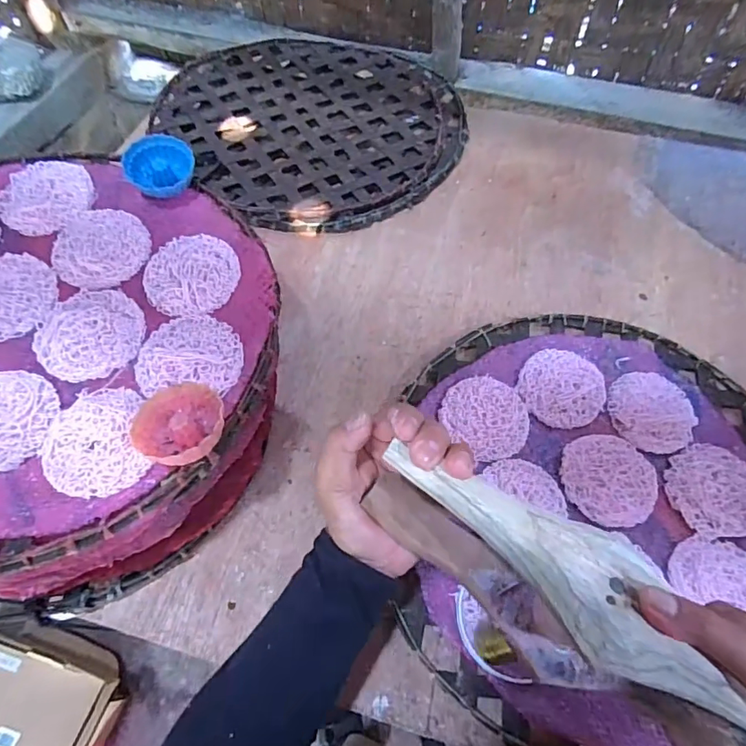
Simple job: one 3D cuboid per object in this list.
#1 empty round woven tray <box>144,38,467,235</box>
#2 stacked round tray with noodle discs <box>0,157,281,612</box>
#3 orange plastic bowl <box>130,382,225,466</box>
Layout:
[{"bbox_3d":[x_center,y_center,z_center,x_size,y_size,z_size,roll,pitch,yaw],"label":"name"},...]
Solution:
[{"bbox_3d":[-0.086,-0.352,0.674,0.401,0.019,0.371,1,62,-1],"label":"empty round woven tray"},{"bbox_3d":[-0.264,-0.011,0.425,0.353,0.130,0.335,1,62,-1],"label":"stacked round tray with noodle discs"},{"bbox_3d":[-0.133,0.033,0.337,0.057,0.027,0.065,-32,65,-16],"label":"orange plastic bowl"}]

